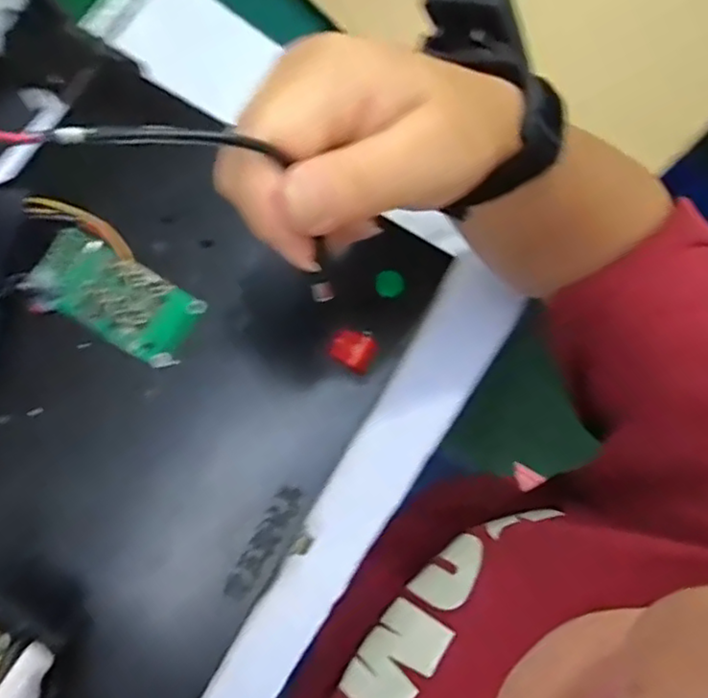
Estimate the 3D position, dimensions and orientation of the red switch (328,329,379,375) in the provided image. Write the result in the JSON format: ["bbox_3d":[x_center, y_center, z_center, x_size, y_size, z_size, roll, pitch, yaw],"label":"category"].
[{"bbox_3d":[0.000,0.000,0.345,0.023,0.006,0.020,32,78,6],"label":"red switch"}]

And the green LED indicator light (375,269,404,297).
[{"bbox_3d":[0.019,-0.035,0.348,0.014,0.007,0.012,3,77,-1],"label":"green LED indicator light"}]

